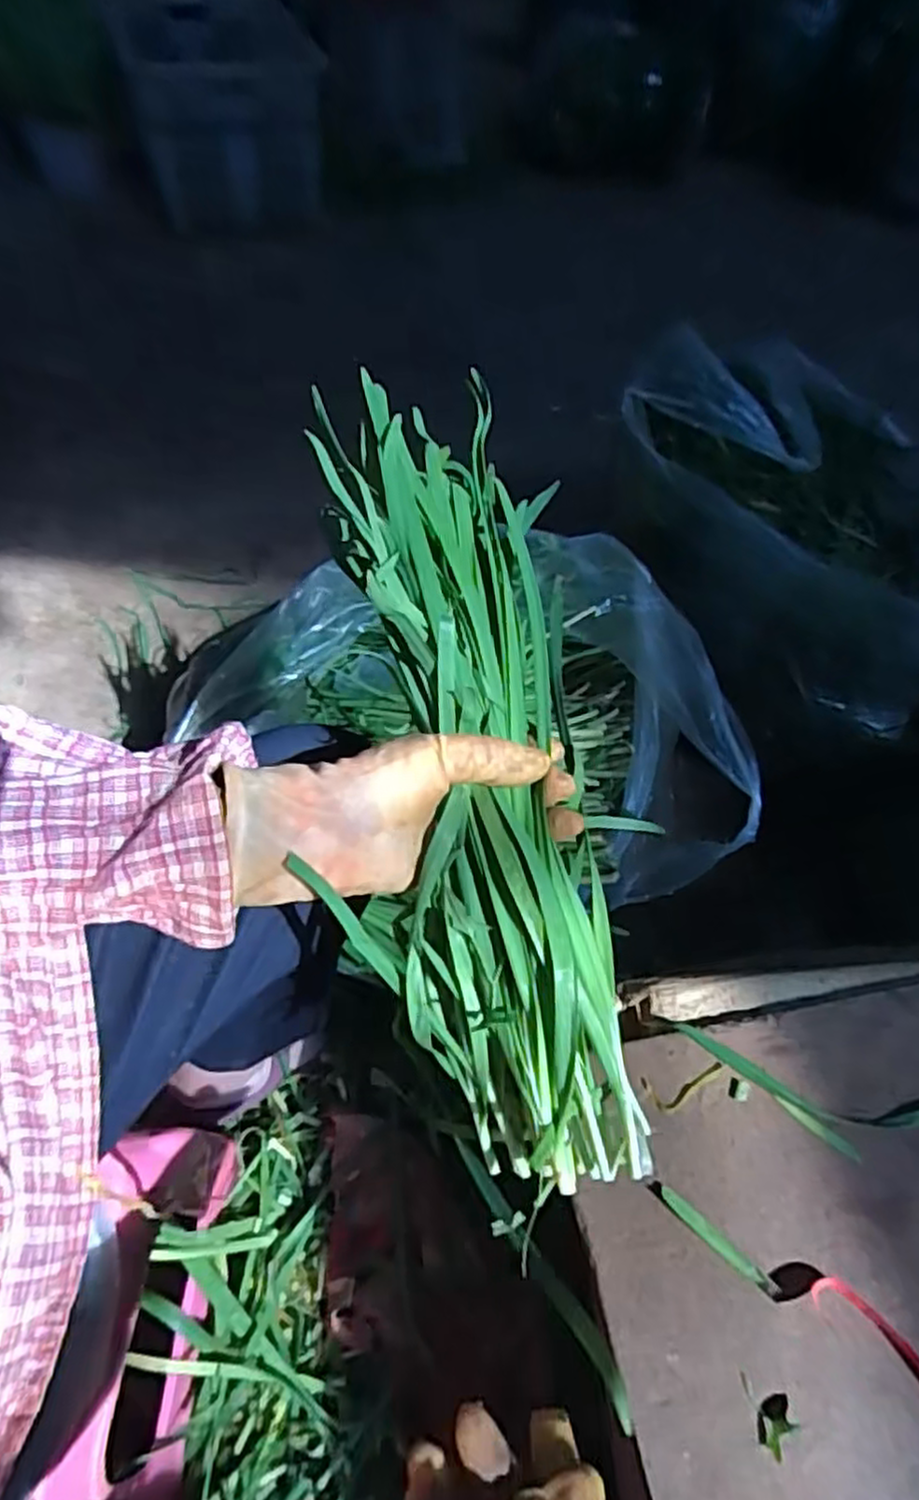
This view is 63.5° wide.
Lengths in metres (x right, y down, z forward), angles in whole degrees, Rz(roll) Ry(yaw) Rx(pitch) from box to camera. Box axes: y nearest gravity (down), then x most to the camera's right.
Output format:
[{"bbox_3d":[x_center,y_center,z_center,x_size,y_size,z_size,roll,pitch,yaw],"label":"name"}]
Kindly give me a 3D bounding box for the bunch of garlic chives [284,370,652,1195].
[{"bbox_3d":[0.000,0.002,0.376,0.127,0.080,0.408,-7,75,-10],"label":"bunch of garlic chives"}]

